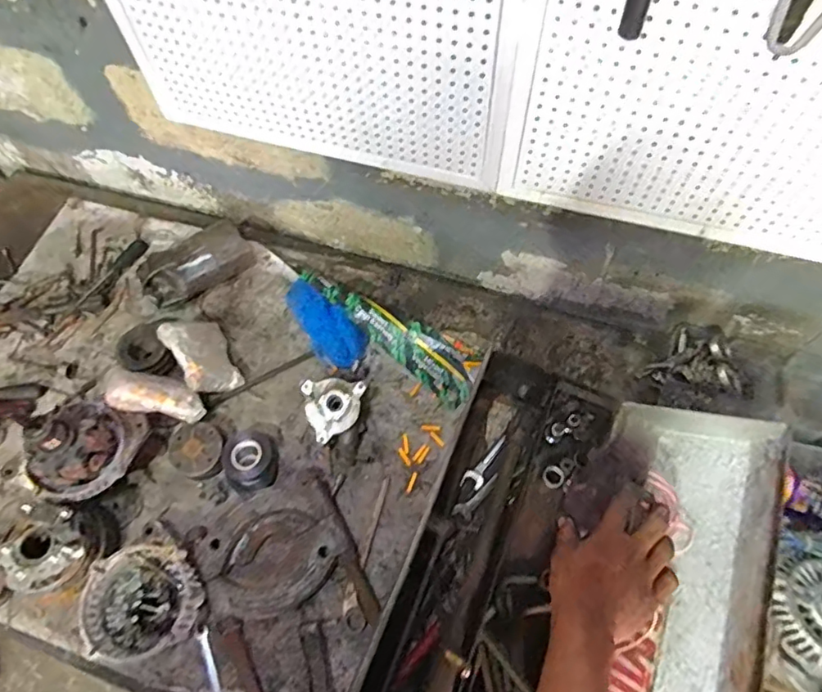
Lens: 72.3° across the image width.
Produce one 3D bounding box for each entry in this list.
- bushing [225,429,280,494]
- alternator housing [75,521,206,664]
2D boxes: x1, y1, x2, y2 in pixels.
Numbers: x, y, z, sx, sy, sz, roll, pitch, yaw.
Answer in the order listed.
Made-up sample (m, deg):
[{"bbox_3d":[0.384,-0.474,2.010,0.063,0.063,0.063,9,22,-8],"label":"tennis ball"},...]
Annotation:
[{"bbox_3d":[-0.232,0.168,0.830,0.089,0.037,0.086,-29,66,-12],"label":"bushing"},{"bbox_3d":[-0.352,0.326,0.739,0.145,0.079,0.150,-1,63,2],"label":"alternator housing"}]

